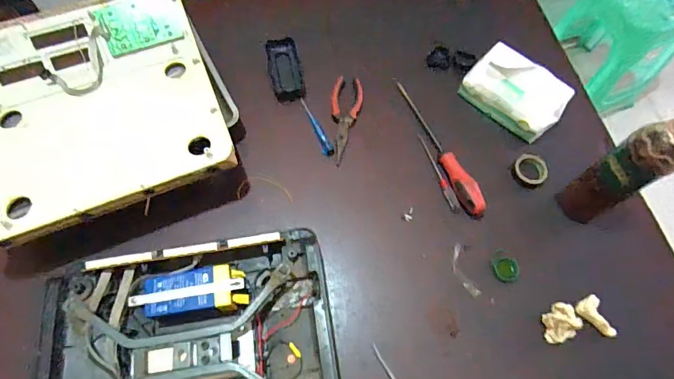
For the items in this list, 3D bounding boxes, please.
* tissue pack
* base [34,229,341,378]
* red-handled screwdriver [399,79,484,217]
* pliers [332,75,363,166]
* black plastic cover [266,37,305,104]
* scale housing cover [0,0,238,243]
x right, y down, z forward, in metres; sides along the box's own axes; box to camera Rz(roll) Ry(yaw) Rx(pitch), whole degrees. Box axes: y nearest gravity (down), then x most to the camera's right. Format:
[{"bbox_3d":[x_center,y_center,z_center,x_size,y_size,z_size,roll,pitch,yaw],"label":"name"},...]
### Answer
[{"bbox_3d":[0.281,-0.156,0.640,0.088,0.068,0.148,-41,74,-17],"label":"tissue pack"},{"bbox_3d":[-0.162,0.220,0.462,0.318,0.056,0.319,-7,67,-5],"label":"base"},{"bbox_3d":[0.152,-0.071,0.627,0.026,0.033,0.255,-21,69,-11],"label":"red-handled screwdriver"},{"bbox_3d":[0.009,-0.112,0.648,0.050,0.009,0.158,10,66,3],"label":"pliers"},{"bbox_3d":[-0.087,-0.199,0.691,0.051,0.023,0.118,-11,67,-7],"label":"black plastic cover"},{"bbox_3d":[-0.350,-0.122,0.593,0.344,0.061,0.363,-21,69,-11],"label":"scale housing cover"}]

